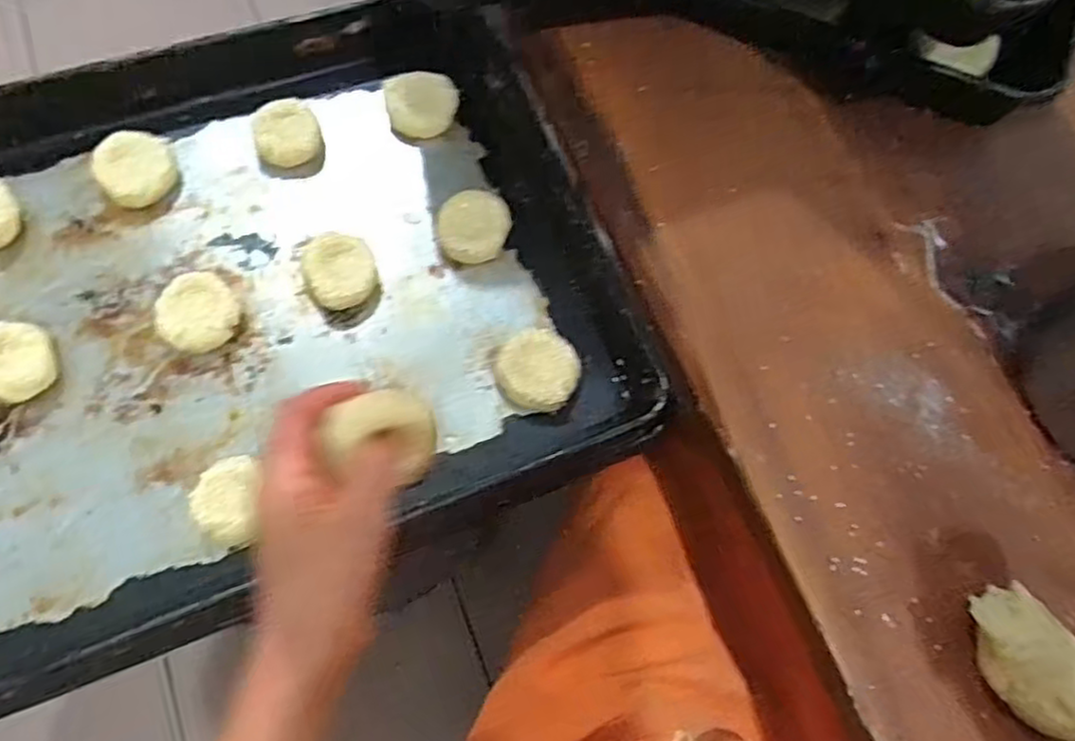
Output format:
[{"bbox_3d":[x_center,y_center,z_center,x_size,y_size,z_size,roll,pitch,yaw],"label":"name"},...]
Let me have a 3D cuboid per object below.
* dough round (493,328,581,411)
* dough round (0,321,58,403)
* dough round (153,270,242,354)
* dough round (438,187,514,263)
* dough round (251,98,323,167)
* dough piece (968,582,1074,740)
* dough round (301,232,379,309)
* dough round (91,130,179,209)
[{"bbox_3d":[0.000,0.000,0.497,0.057,0.028,0.061,1,71,-2],"label":"dough round"},{"bbox_3d":[-0.347,-0.004,0.470,0.045,0.028,0.050,8,71,1],"label":"dough round"},{"bbox_3d":[-0.233,-0.039,0.490,0.054,0.028,0.051,1,71,-2],"label":"dough round"},{"bbox_3d":[-0.048,-0.110,0.544,0.053,0.018,0.058,1,71,-2],"label":"dough round"},{"bbox_3d":[-0.194,-0.184,0.548,0.047,0.026,0.048,1,71,-2],"label":"dough round"},{"bbox_3d":[0.264,0.155,0.372,0.044,0.025,0.077,-43,78,-15],"label":"dough piece"},{"bbox_3d":[-0.142,-0.071,0.511,0.049,0.031,0.049,1,71,-2],"label":"dough round"},{"bbox_3d":[-0.299,-0.150,0.529,0.052,0.026,0.065,-36,76,-13],"label":"dough round"}]

